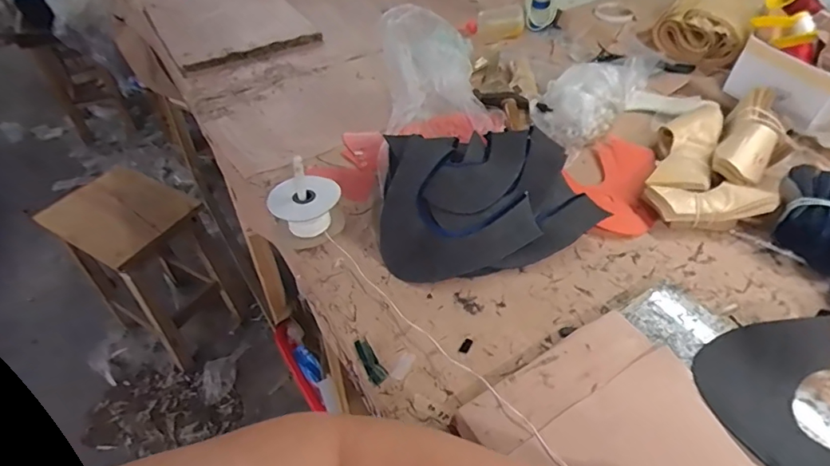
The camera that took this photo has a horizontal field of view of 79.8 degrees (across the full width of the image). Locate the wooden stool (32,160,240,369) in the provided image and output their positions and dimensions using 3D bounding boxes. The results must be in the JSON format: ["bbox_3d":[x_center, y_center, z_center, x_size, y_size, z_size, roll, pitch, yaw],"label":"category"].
[{"bbox_3d":[-0.685,0.090,1.301,0.337,0.459,0.228,23,50,23],"label":"wooden stool"}]

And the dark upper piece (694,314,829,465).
[{"bbox_3d":[0.342,0.163,0.437,0.133,0.022,0.189,-1,46,2],"label":"dark upper piece"}]

